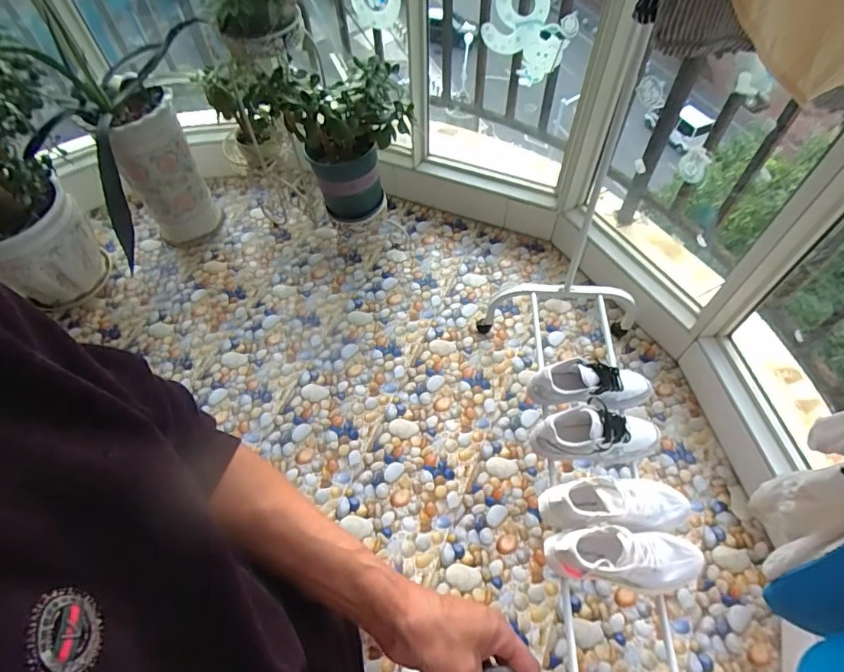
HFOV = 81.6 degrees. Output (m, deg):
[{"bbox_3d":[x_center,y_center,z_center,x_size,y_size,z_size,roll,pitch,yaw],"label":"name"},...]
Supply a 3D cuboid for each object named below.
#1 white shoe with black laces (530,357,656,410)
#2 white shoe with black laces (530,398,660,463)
[{"bbox_3d":[0.408,0.123,1.177,0.290,0.089,0.114,4,58,5],"label":"white shoe with black laces"},{"bbox_3d":[0.399,0.218,1.121,0.293,0.103,0.122,-3,58,0],"label":"white shoe with black laces"}]

